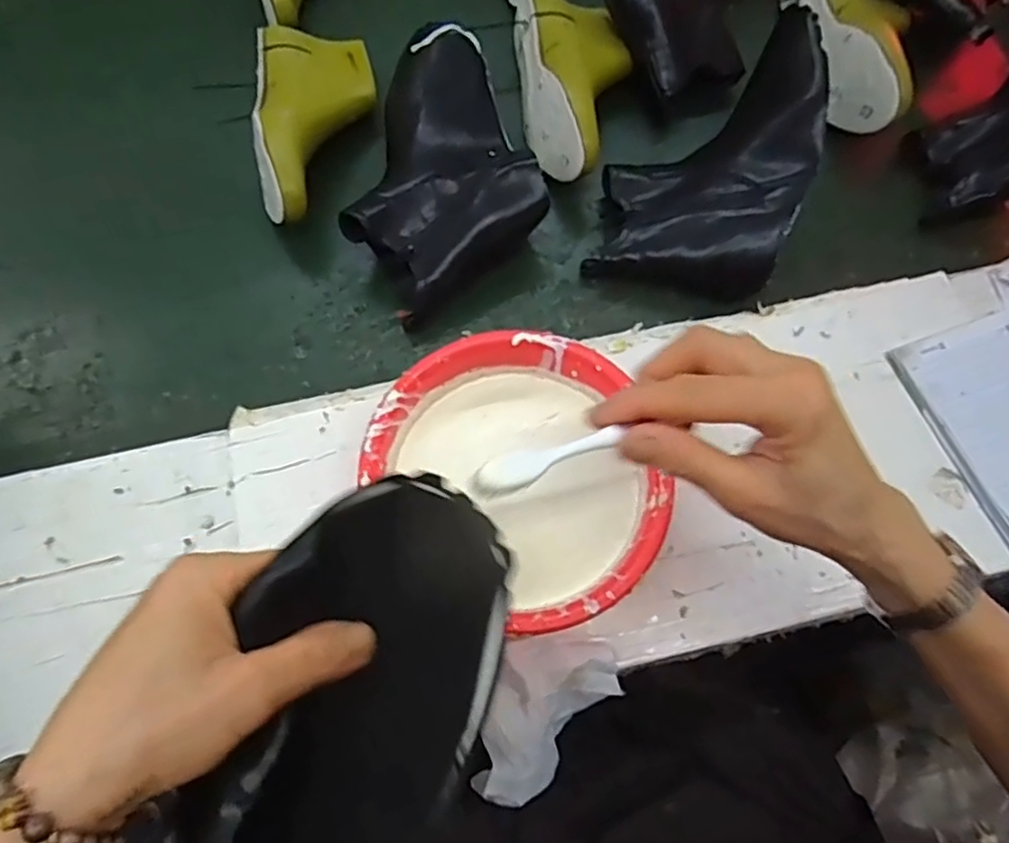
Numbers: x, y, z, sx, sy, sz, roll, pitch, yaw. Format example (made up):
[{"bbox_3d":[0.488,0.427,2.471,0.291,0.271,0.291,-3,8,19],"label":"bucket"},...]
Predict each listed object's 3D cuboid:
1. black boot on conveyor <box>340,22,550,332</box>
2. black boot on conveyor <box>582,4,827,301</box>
[{"bbox_3d":[-0.065,-0.225,0.591,0.158,0.082,0.236,-16,68,-6],"label":"black boot on conveyor"},{"bbox_3d":[0.176,-0.229,0.568,0.158,0.116,0.209,14,68,6],"label":"black boot on conveyor"}]

